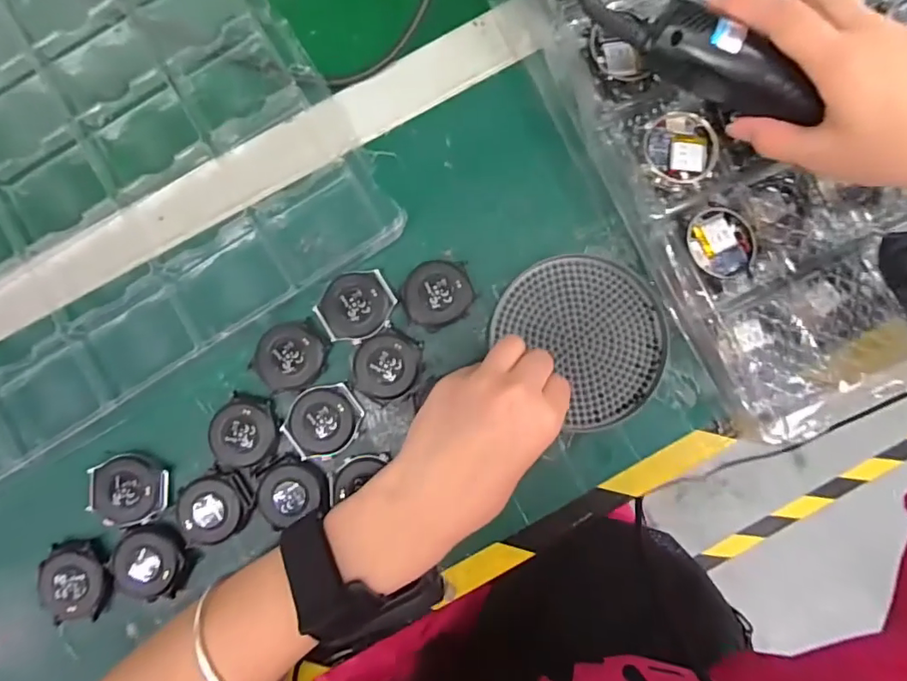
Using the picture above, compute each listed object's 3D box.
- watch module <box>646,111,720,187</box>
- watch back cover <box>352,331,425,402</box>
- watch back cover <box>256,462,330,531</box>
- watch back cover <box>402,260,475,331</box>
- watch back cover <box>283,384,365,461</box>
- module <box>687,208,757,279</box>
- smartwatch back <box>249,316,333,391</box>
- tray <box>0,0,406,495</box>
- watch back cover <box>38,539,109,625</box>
[{"bbox_3d":[0.141,-0.118,0.327,0.044,0.012,0.046,1,88,2],"label":"watch module"},{"bbox_3d":[-0.045,0.017,0.348,0.044,0.012,0.044,22,89,3],"label":"watch back cover"},{"bbox_3d":[-0.105,0.099,0.338,0.045,0.009,0.036,-11,88,2],"label":"watch back cover"},{"bbox_3d":[-0.011,-0.032,0.351,0.045,0.009,0.043,-14,91,-4],"label":"watch back cover"},{"bbox_3d":[-0.086,0.054,0.347,0.049,0.010,0.045,-37,87,1],"label":"watch back cover"},{"bbox_3d":[0.165,-0.060,0.324,0.042,0.012,0.042,5,88,2],"label":"module"},{"bbox_3d":[-0.108,0.010,0.349,0.050,0.008,0.043,-34,87,1],"label":"smartwatch back"},{"bbox_3d":[-0.299,-0.084,0.358,0.451,0.033,0.305,-33,87,1],"label":"tray"},{"bbox_3d":[-0.248,0.158,0.343,0.041,0.013,0.048,-3,87,1],"label":"watch back cover"}]

